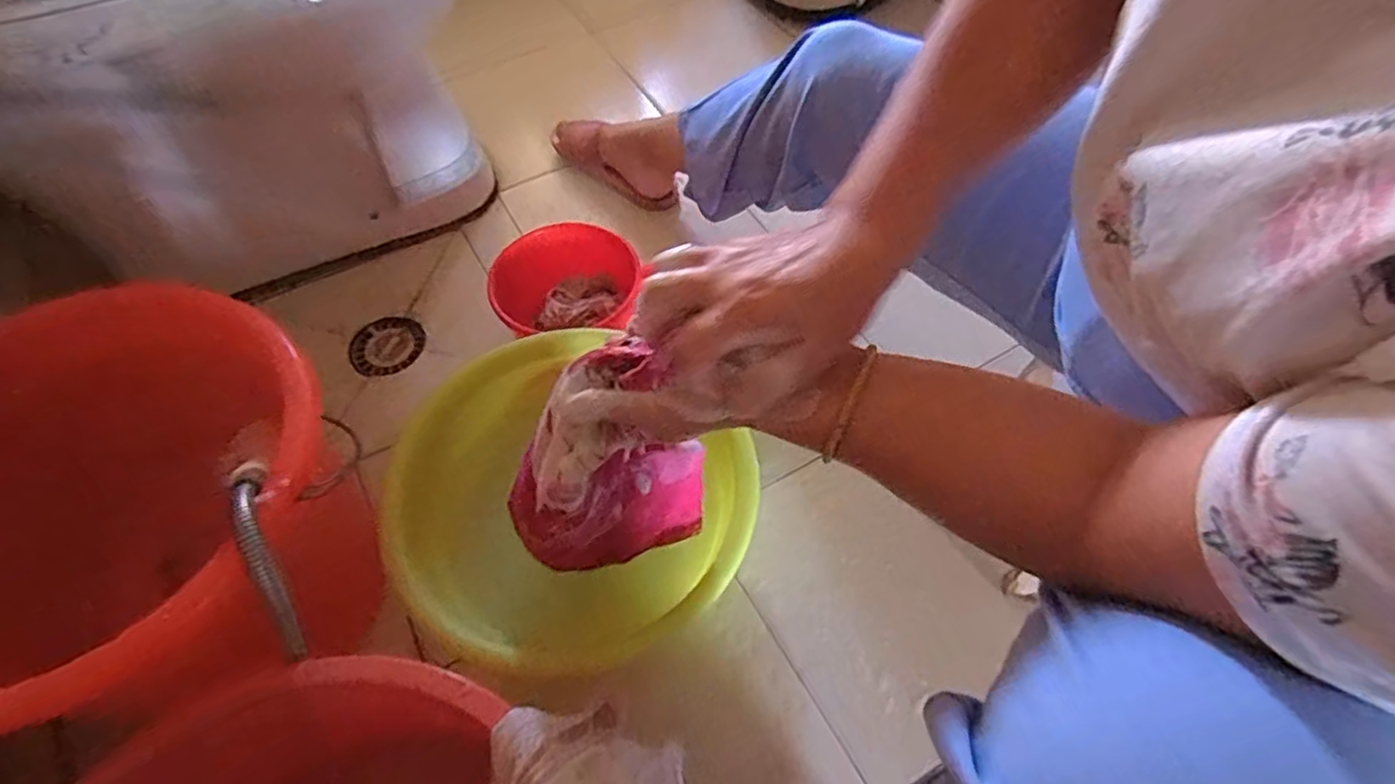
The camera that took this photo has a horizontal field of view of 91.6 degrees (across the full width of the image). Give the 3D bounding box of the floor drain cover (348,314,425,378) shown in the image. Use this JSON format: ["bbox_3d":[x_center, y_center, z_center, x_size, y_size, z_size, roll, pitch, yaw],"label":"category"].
[{"bbox_3d":[-0.393,-0.058,0.860,0.088,0.013,0.095,-19,60,-11],"label":"floor drain cover"}]

